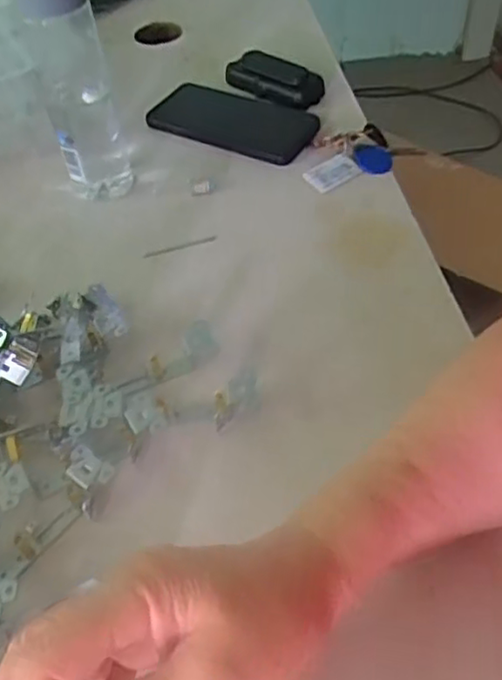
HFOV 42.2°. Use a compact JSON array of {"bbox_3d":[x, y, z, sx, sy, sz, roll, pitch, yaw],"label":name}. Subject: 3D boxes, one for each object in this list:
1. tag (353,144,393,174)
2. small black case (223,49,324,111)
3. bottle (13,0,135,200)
[{"bbox_3d":[0.113,-0.166,0.600,0.039,0.004,0.041,-9,56,-13],"label":"tag"},{"bbox_3d":[0.024,-0.270,0.675,0.102,0.022,0.047,30,59,26],"label":"small black case"},{"bbox_3d":[-0.141,-0.208,0.519,0.053,0.205,0.053,-18,51,-10],"label":"bottle"}]

